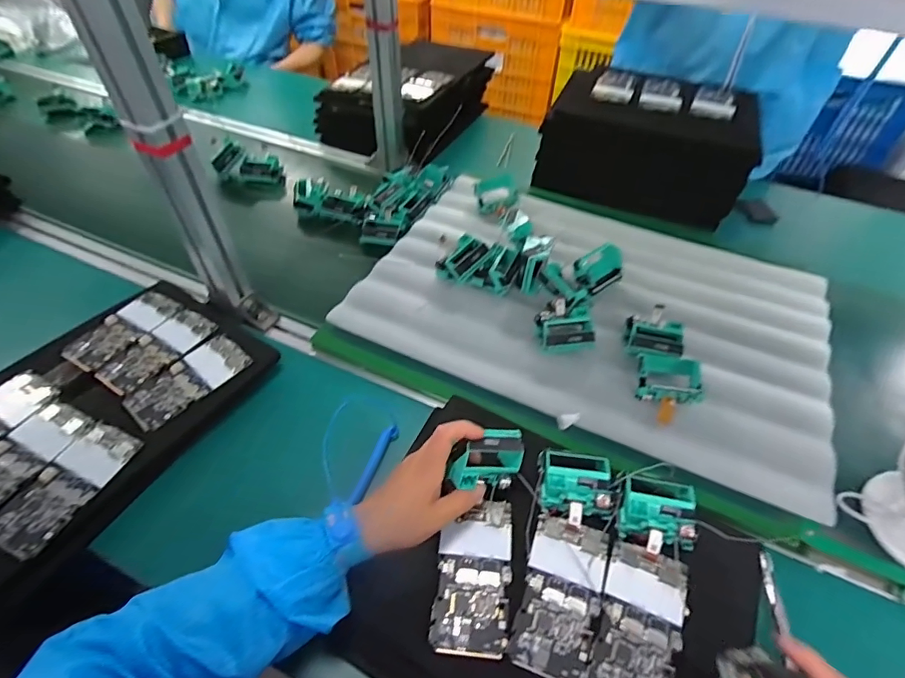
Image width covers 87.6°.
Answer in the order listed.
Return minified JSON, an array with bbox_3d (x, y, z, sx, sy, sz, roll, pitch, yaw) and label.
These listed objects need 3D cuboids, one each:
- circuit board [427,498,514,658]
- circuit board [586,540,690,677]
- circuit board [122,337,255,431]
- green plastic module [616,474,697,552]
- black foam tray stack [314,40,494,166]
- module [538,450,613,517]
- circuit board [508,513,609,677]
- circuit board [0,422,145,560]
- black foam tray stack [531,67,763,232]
[{"bbox_3d":[0.020,0.213,0.432,0.065,0.012,0.128,6,49,3],"label":"circuit board"},{"bbox_3d":[0.163,0.246,0.406,0.066,0.006,0.127,20,51,15],"label":"circuit board"},{"bbox_3d":[-0.310,0.046,0.555,0.068,0.007,0.130,30,54,22],"label":"circuit board"},{"bbox_3d":[0.198,0.167,0.458,0.067,0.034,0.055,8,49,5],"label":"green plastic module"},{"bbox_3d":[-0.078,-0.514,1.010,0.264,0.114,0.341,24,52,18],"label":"black foam tray stack"},{"bbox_3d":[0.124,0.142,0.474,0.072,0.036,0.059,6,49,3],"label":"module"},{"bbox_3d":[0.098,0.226,0.420,0.067,0.007,0.127,16,50,12],"label":"circuit board"},{"bbox_3d":[-0.387,0.147,0.476,0.060,0.018,0.132,20,49,14],"label":"circuit board"},{"bbox_3d":[0.351,-0.352,0.865,0.339,0.154,0.223,21,51,15],"label":"black foam tray stack"}]

